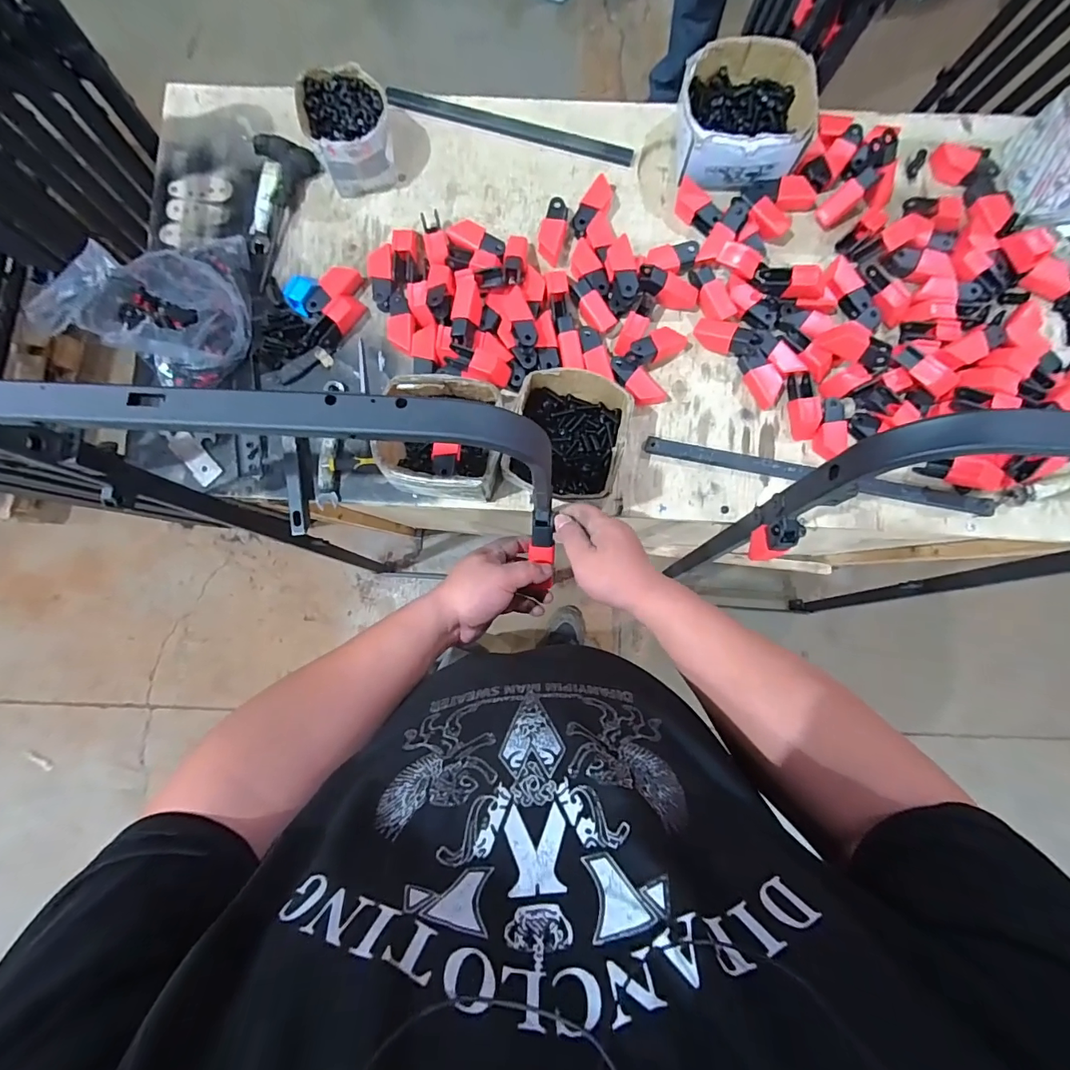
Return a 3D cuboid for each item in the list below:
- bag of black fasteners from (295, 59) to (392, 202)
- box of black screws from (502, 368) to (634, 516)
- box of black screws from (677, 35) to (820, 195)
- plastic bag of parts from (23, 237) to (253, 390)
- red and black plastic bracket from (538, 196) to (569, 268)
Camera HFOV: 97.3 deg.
[{"bbox_3d":[-0.249,-0.549,0.641,0.114,0.075,0.132,-27,85,-1],"label":"bag of black fasteners"},{"bbox_3d":[0.038,-0.122,0.606,0.155,0.086,0.161,5,86,2],"label":"box of black screws"},{"bbox_3d":[0.295,-0.594,0.672,0.182,0.076,0.176,0,85,2],"label":"box of black screws"},{"bbox_3d":[-0.468,-0.292,0.609,0.213,0.111,0.167,-35,85,-1],"label":"plastic bag of parts"},{"bbox_3d":[0.025,-0.424,0.664,0.034,0.028,0.084,14,86,3],"label":"red and black plastic bracket"}]

